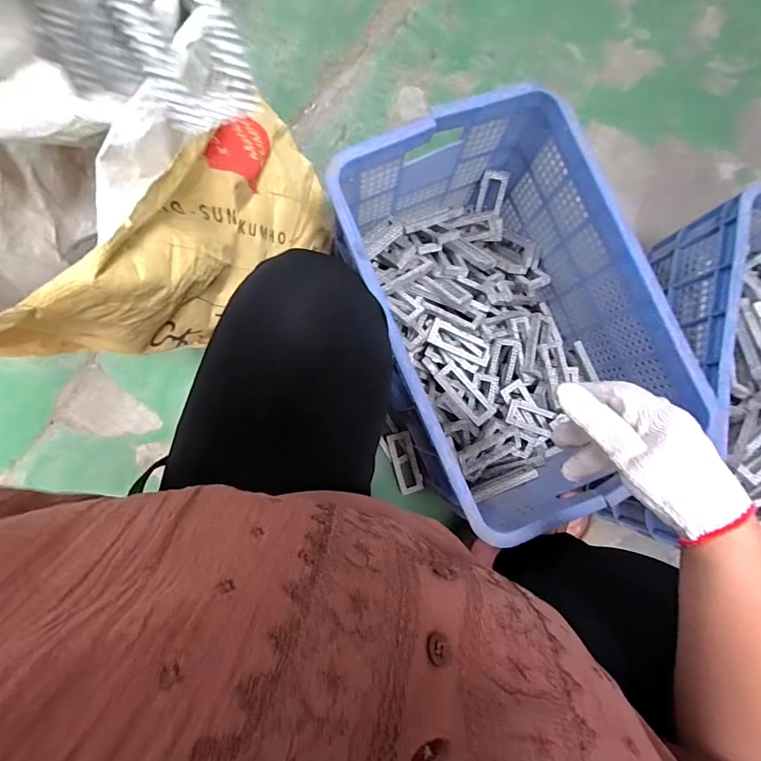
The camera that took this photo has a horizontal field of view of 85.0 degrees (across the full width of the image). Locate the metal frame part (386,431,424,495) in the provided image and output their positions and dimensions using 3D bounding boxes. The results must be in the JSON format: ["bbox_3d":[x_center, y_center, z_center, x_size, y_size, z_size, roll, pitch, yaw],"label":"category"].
[{"bbox_3d":[0.045,0.150,0.752,0.045,0.013,0.110,-16,86,-6],"label":"metal frame part"}]

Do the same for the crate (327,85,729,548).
[{"bbox_3d":[0.168,-0.089,0.630,0.346,0.247,0.512,-22,87,-7],"label":"crate"}]

